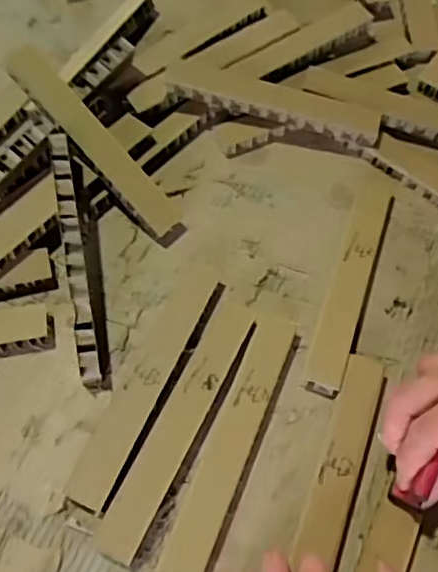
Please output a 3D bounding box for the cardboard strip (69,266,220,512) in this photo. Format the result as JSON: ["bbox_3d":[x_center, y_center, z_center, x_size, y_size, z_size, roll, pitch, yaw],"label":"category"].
[{"bbox_3d":[-0.053,0.072,0.467,0.038,0.014,0.201,22,65,10],"label":"cardboard strip"}]

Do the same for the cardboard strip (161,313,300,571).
[{"bbox_3d":[0.012,0.113,0.444,0.036,0.015,0.204,20,65,9],"label":"cardboard strip"}]

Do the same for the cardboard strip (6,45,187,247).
[{"bbox_3d":[-0.105,-0.119,0.527,0.033,0.026,0.204,-43,97,-19],"label":"cardboard strip"}]

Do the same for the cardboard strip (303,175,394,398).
[{"bbox_3d":[0.113,-0.011,0.510,0.032,0.016,0.216,18,64,8],"label":"cardboard strip"}]

